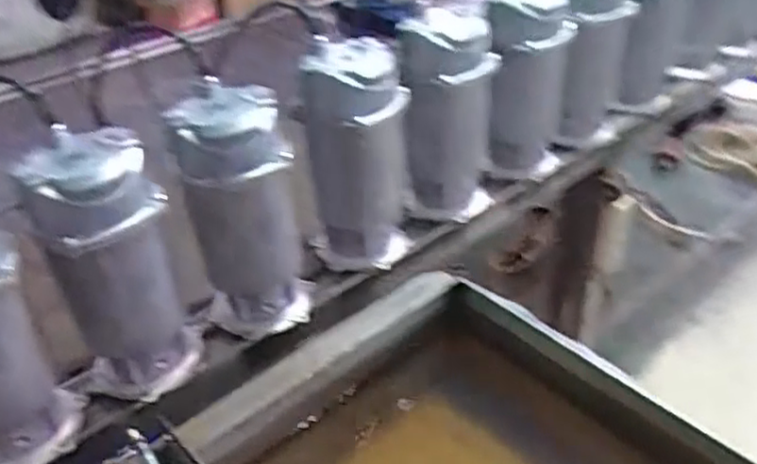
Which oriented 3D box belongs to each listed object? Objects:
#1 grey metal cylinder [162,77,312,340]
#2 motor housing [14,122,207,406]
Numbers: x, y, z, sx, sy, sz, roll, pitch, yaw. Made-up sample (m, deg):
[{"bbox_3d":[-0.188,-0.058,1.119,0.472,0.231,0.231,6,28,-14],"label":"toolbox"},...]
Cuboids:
[{"bbox_3d":[-0.161,-0.018,0.874,0.128,0.292,0.111,-4,36,-1],"label":"grey metal cylinder"},{"bbox_3d":[-0.289,0.046,0.794,0.132,0.289,0.112,-10,36,-9],"label":"motor housing"}]

